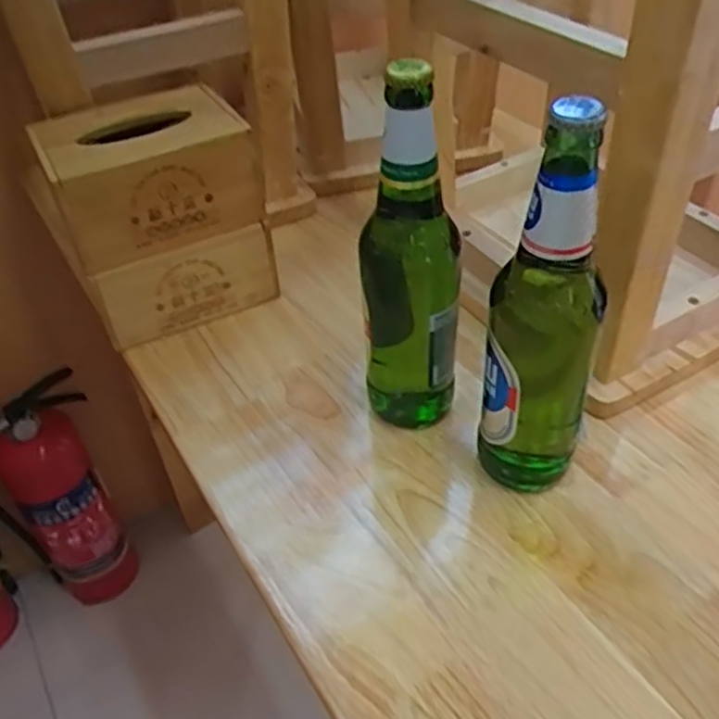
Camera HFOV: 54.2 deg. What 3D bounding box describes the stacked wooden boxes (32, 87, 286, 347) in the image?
[{"bbox_3d":[-0.184,-0.130,0.627,0.167,0.165,0.126,-23,47,-20],"label":"stacked wooden boxes"}]

